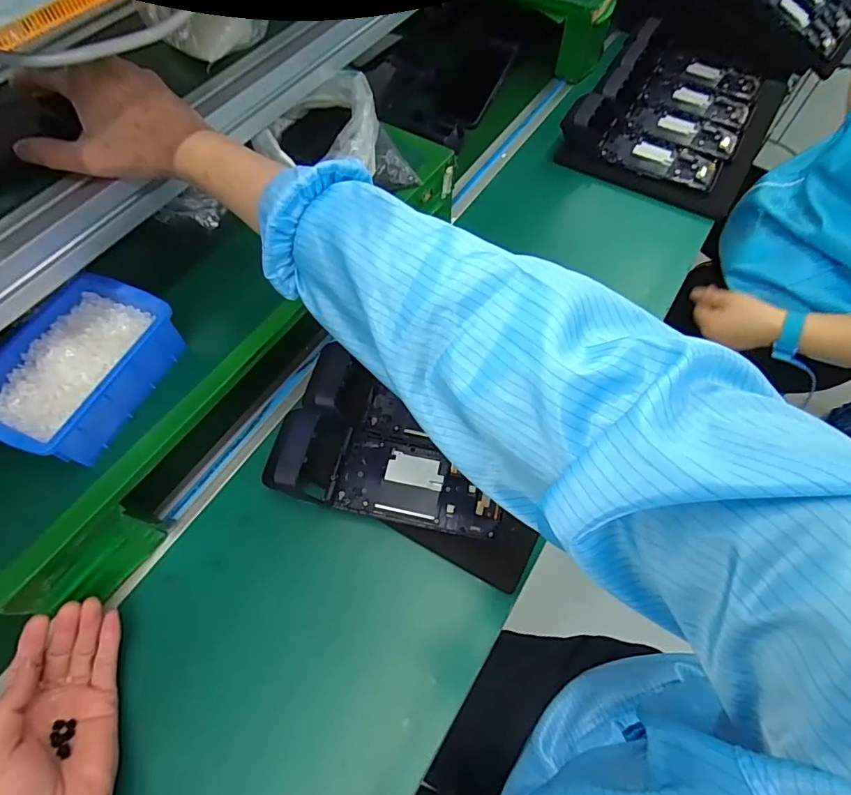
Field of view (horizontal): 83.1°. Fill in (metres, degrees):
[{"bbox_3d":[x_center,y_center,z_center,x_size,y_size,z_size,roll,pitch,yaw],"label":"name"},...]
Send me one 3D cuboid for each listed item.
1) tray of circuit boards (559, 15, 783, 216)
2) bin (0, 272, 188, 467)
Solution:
[{"bbox_3d":[0.373,-0.418,0.709,0.248,0.070,0.313,31,66,15],"label":"tray of circuit boards"},{"bbox_3d":[-0.287,-0.025,0.397,0.105,0.045,0.151,21,64,10],"label":"bin"}]

